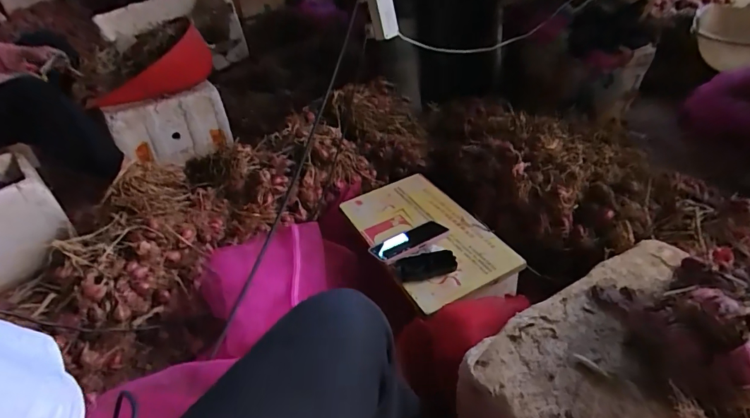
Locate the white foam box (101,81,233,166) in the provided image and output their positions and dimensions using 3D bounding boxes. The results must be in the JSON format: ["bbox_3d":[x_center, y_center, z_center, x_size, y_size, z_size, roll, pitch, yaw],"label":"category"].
[{"bbox_3d":[-0.751,-0.295,1.644,0.385,0.247,0.113,-18,39,-14],"label":"white foam box"}]

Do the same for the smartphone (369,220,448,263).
[{"bbox_3d":[0.073,0.068,0.920,0.158,0.017,0.086,-26,24,-16],"label":"smartphone"}]

